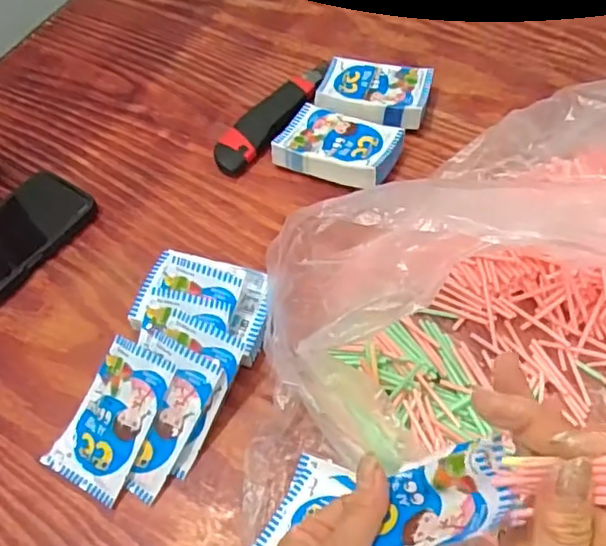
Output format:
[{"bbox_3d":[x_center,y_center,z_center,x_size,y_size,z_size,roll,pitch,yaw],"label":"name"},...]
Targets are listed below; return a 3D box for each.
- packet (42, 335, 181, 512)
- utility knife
[{"bbox_3d":[-0.137,0.103,0.449,0.065,0.009,0.105,21,81,26],"label":"packet"},{"bbox_3d":[-0.029,-0.159,0.630,0.047,0.018,0.168,29,62,23],"label":"utility knife"}]

